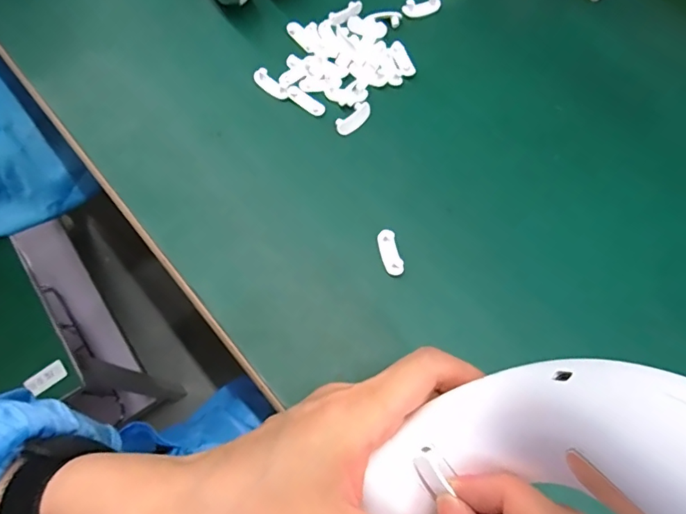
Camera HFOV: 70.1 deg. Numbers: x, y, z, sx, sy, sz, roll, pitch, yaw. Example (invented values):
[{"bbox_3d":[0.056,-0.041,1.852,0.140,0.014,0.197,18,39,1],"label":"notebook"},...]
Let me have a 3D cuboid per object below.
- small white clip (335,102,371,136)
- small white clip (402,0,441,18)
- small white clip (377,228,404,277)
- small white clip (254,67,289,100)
[{"bbox_3d":[0.007,-0.089,0.315,0.012,0.006,0.028,41,76,13],"label":"small white clip"},{"bbox_3d":[0.056,-0.178,0.346,0.028,0.005,0.013,-22,72,-7],"label":"small white clip"},{"bbox_3d":[0.027,-0.002,0.283,0.011,0.004,0.027,-14,71,-4],"label":"small white clip"},{"bbox_3d":[-0.048,-0.113,0.322,0.010,0.007,0.026,-42,75,-13],"label":"small white clip"}]

